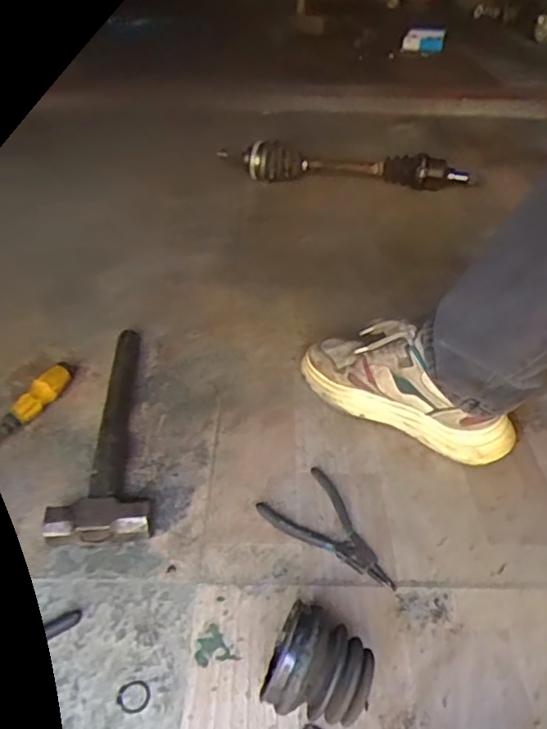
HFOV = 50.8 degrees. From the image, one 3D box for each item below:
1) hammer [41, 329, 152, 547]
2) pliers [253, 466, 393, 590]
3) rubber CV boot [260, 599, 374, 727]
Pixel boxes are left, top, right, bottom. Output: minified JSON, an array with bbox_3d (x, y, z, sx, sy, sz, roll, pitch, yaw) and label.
[{"bbox_3d":[-0.215,0.064,0.761,0.106,0.048,0.395,-6,36,-7],"label":"hammer"},{"bbox_3d":[0.068,0.181,0.627,0.097,0.010,0.164,-26,43,-31],"label":"pliers"},{"bbox_3d":[0.035,0.254,0.476,0.088,0.088,0.076,13,39,15],"label":"rubber CV boot"}]

